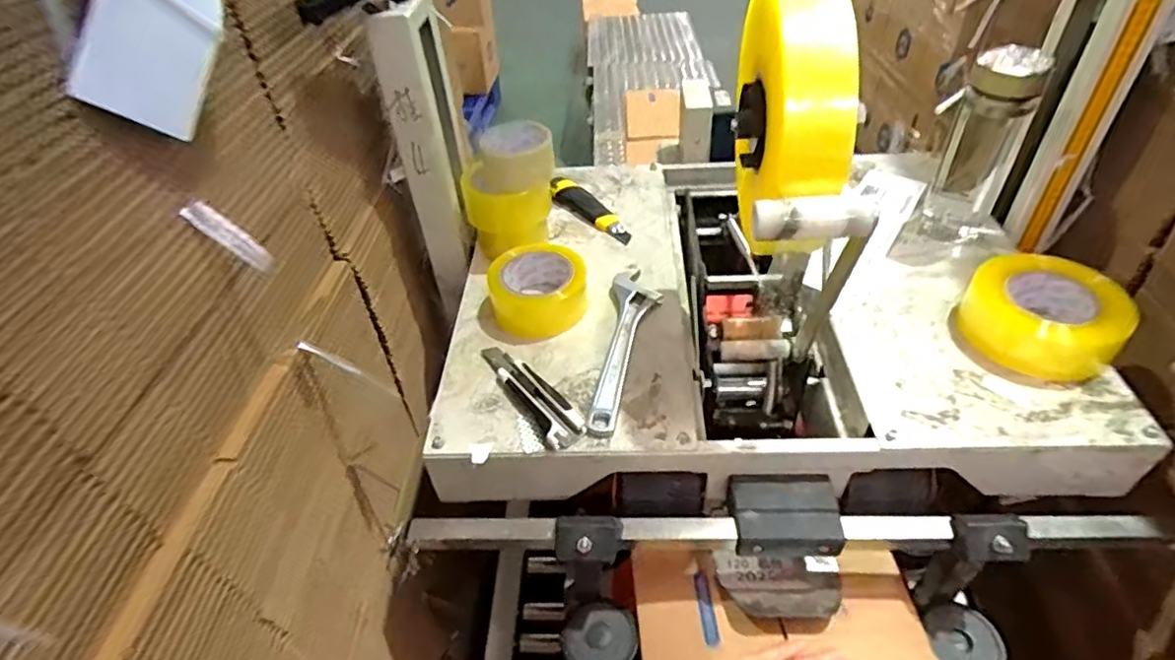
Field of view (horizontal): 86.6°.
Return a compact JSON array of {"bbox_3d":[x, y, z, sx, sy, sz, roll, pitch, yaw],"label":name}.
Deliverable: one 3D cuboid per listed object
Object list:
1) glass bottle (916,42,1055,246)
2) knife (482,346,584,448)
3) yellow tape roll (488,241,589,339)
[{"bbox_3d":[0.459,-0.205,0.739,0.082,0.228,0.065,25,51,26],"label":"glass bottle"},{"bbox_3d":[-0.060,0.059,0.638,0.037,0.021,0.157,-28,49,-23],"label":"knife"},{"bbox_3d":[-0.057,-0.048,0.732,0.109,0.064,0.109,-2,44,2],"label":"yellow tape roll"}]

